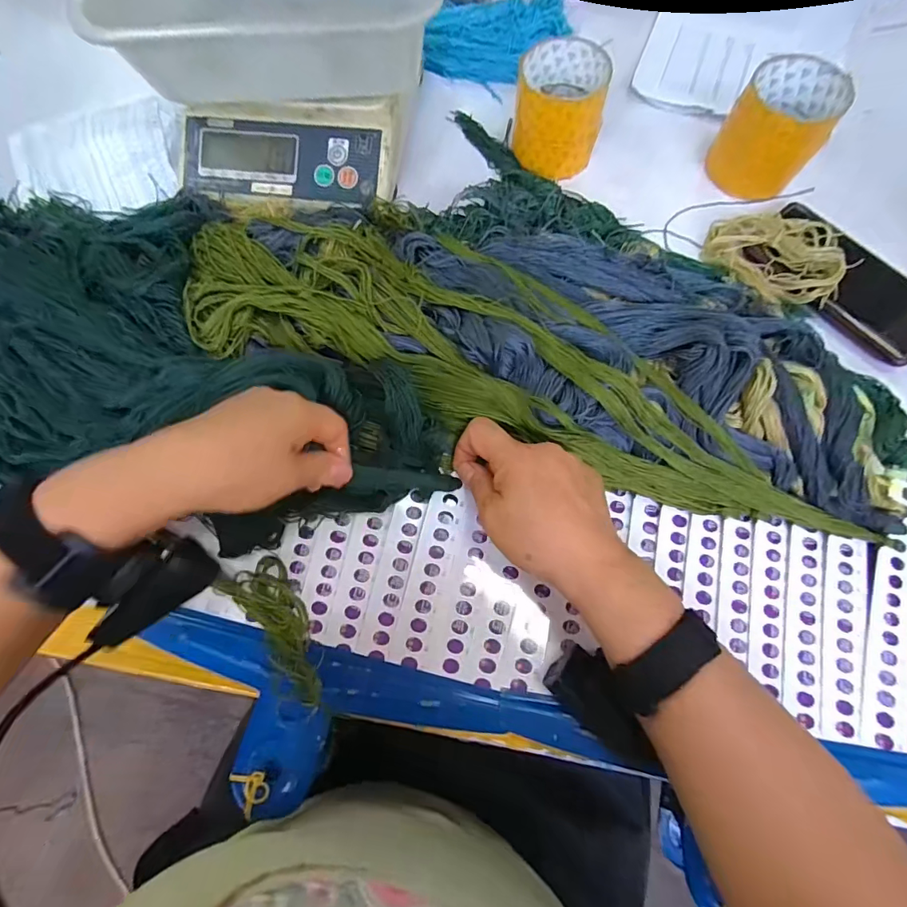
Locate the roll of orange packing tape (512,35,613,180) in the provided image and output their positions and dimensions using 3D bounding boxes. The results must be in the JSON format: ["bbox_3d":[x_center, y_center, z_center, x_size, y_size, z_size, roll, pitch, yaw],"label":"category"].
[{"bbox_3d":[0.101,-0.326,0.445,0.080,0.071,0.082,-1,72,2],"label":"roll of orange packing tape"}]

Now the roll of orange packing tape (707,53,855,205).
[{"bbox_3d":[0.296,-0.297,0.432,0.082,0.074,0.087,-1,72,2],"label":"roll of orange packing tape"}]

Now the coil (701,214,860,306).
[{"bbox_3d":[0.285,-0.174,0.412,0.108,0.026,0.078,13,73,6],"label":"coil"}]

